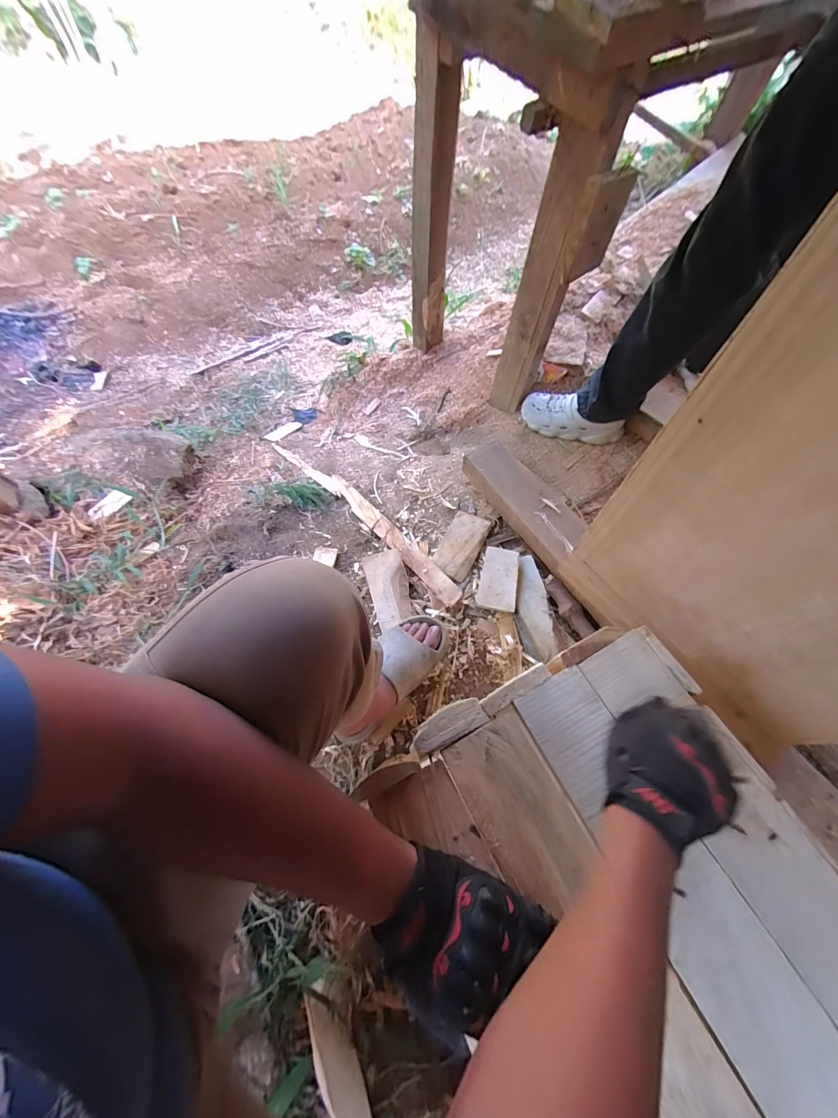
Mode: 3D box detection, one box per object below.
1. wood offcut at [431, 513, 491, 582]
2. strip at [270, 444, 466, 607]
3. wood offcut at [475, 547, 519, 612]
[{"bbox_3d":[0.099,-0.035,0.957,0.093,0.030,0.170,25,70,11],"label":"wood offcut"},{"bbox_3d":[-0.189,-0.159,1.103,0.070,0.049,0.871,-40,54,-14],"label":"strip"},{"bbox_3d":[0.181,0.044,0.905,0.081,0.033,0.146,12,68,6],"label":"wood offcut"}]

